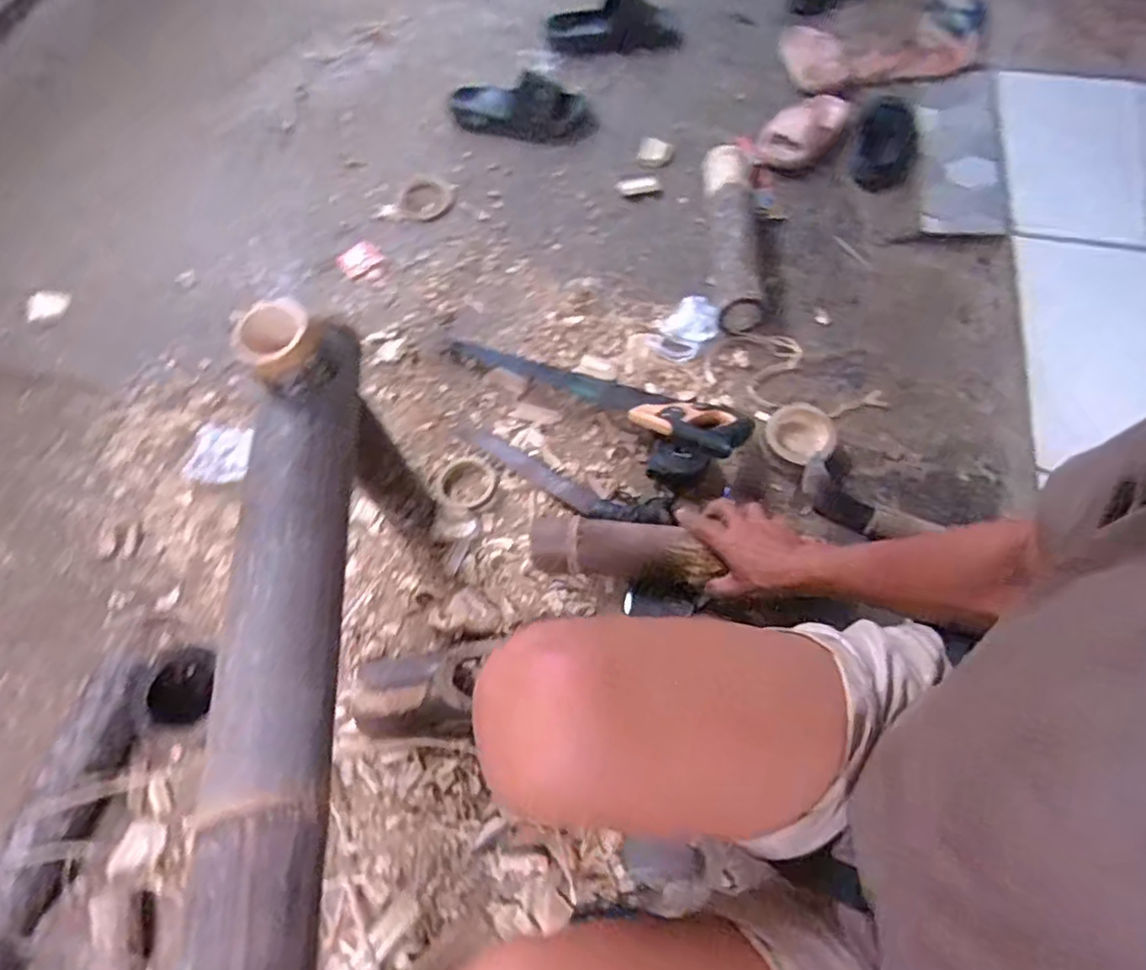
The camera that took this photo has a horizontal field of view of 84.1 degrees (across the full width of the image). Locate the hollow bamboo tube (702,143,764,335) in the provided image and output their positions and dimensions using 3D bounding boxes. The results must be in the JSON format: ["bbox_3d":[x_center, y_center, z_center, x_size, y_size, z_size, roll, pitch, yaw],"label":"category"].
[{"bbox_3d":[0.252,-0.394,0.989,0.073,0.079,0.351,2,65,0],"label":"hollow bamboo tube"}]

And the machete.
[{"bbox_3d":[-0.017,-0.009,0.857,0.312,0.030,0.063,24,66,21],"label":"machete"}]

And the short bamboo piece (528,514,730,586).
[{"bbox_3d":[0.052,0.070,0.764,0.233,0.062,0.077,6,64,17],"label":"short bamboo piece"}]

